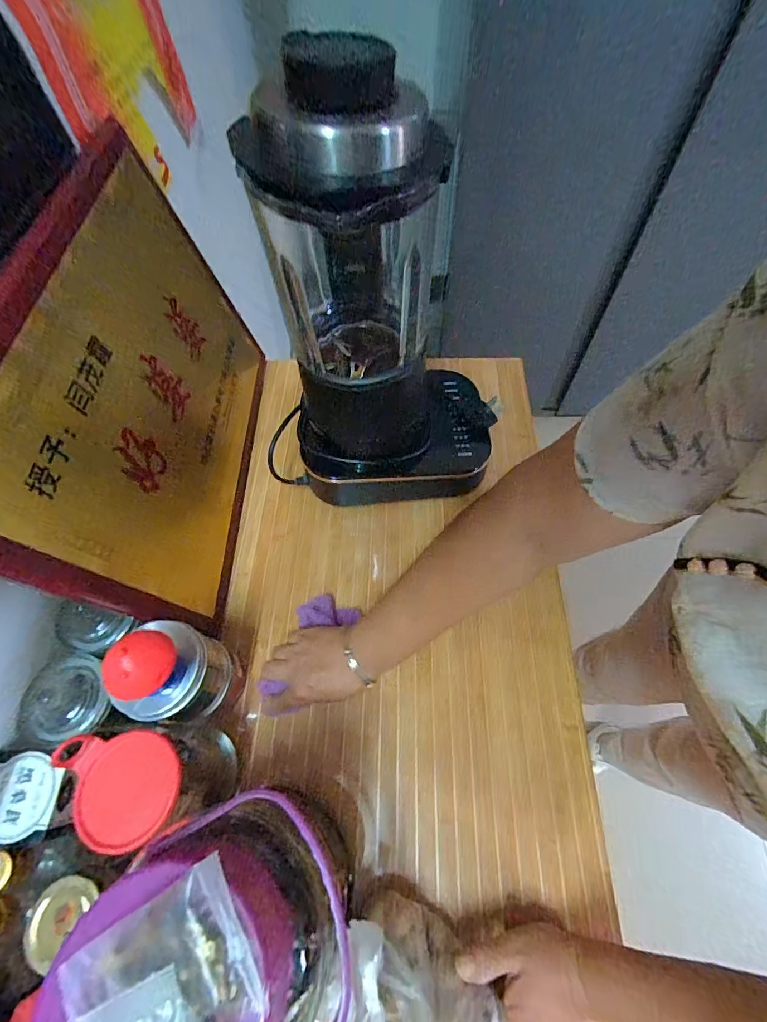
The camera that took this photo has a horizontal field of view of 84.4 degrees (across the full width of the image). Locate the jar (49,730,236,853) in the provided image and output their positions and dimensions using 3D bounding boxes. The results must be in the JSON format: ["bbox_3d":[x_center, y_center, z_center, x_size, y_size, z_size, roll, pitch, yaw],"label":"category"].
[{"bbox_3d":[-0.210,0.245,0.383,0.105,0.099,0.085,-4,62,0],"label":"jar"}]

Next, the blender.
[{"bbox_3d":[0.013,-0.185,0.464,0.255,0.416,0.198,2,62,3],"label":"blender"}]

